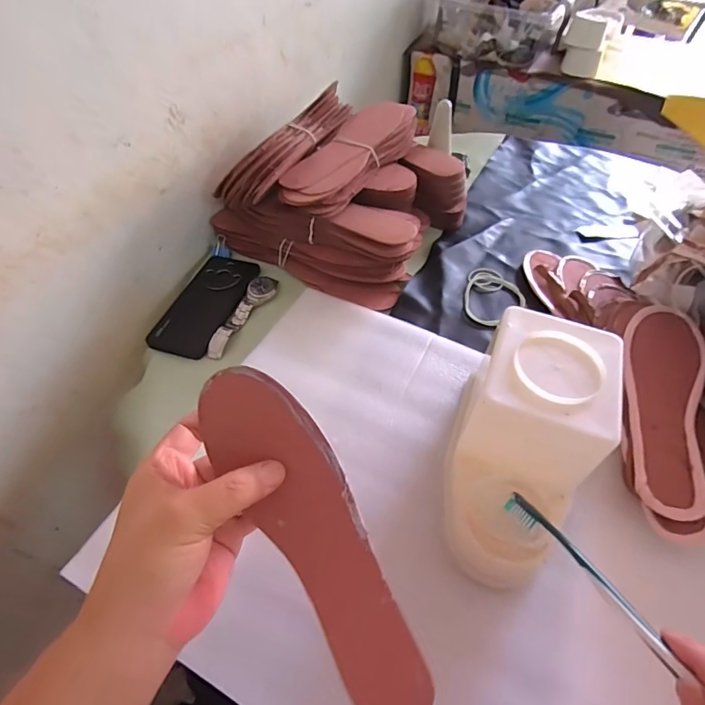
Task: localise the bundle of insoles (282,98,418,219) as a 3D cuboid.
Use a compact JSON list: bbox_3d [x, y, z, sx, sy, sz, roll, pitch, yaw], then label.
[{"bbox_3d":[-0.002,-0.257,0.576,0.082,0.039,0.242,29,56,19],"label":"bundle of insoles"}]

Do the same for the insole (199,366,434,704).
[{"bbox_3d":[-0.021,0.108,0.267,0.064,0.006,0.224,-35,81,2],"label":"insole"}]

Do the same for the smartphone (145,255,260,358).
[{"bbox_3d":[-0.186,-0.064,0.563,0.080,0.011,0.167,15,53,9],"label":"smartphone"}]

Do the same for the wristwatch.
[{"bbox_3d":[-0.133,-0.045,0.545,0.036,0.012,0.134,16,53,10],"label":"wristwatch"}]

